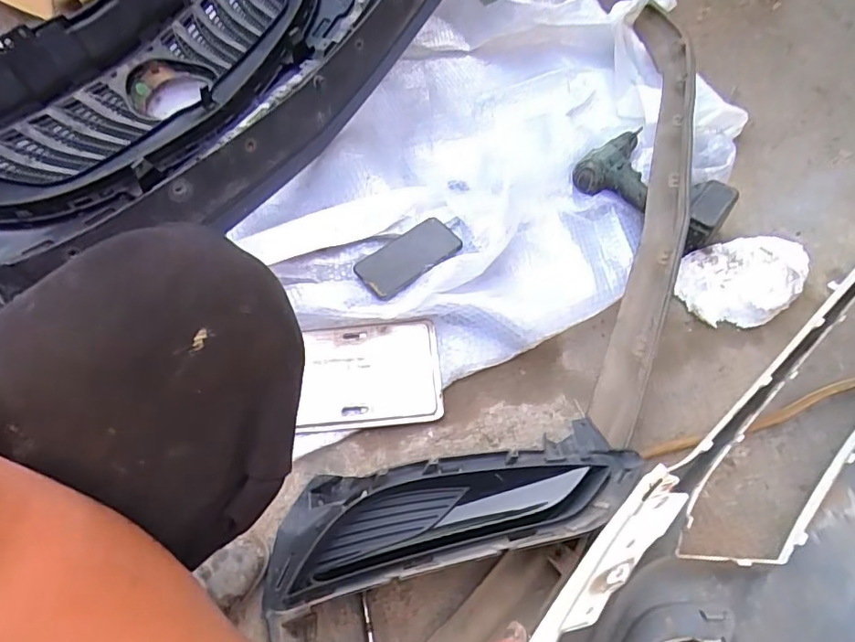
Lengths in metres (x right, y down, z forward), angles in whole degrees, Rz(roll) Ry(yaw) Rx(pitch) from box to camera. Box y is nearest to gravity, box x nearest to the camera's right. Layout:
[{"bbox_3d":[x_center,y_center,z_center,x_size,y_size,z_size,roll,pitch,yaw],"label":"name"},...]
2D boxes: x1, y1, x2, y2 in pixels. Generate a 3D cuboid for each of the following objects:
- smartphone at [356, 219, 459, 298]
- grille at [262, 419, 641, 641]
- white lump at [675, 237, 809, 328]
[{"bbox_3d":[-0.026,-0.097,0.810,0.160,0.013,0.086,-31,61,-18],"label":"smartphone"},{"bbox_3d":[0.025,0.204,0.590,0.419,0.059,0.145,-14,56,-11],"label":"grille"},{"bbox_3d":[0.462,-0.060,0.782,0.184,0.051,0.125,-23,58,-16],"label":"white lump"}]

